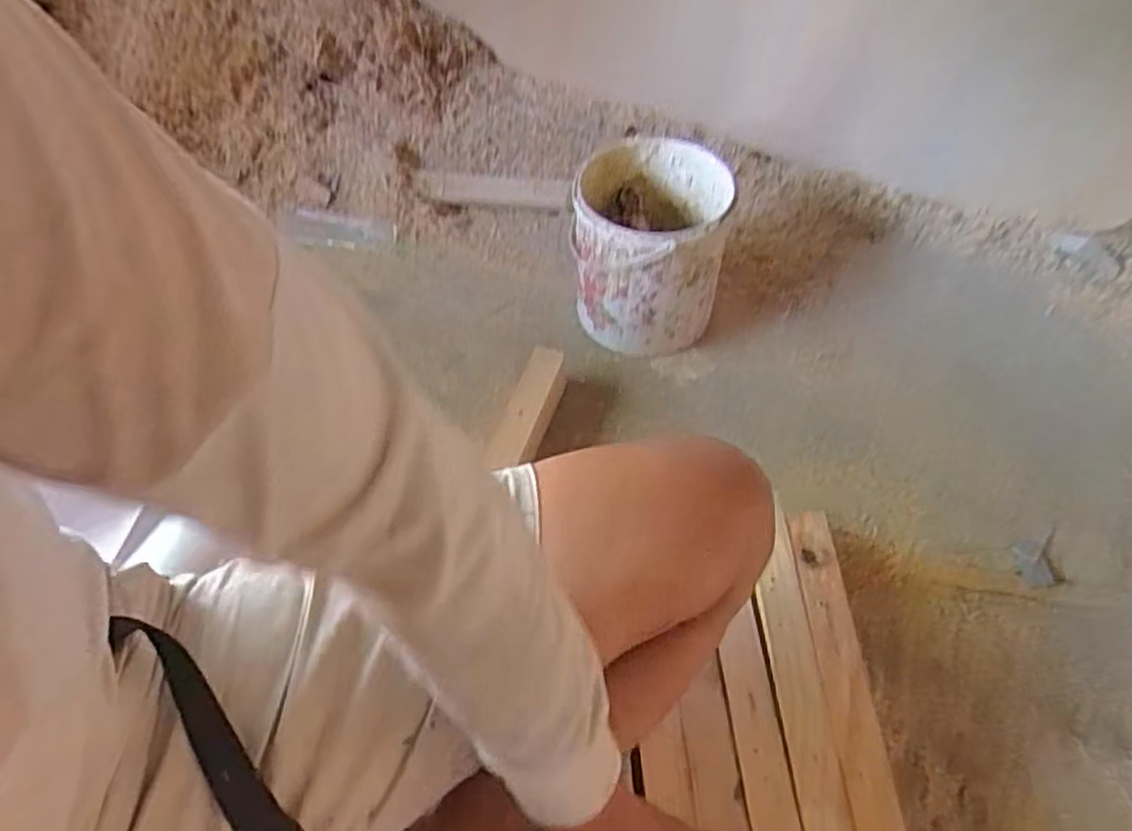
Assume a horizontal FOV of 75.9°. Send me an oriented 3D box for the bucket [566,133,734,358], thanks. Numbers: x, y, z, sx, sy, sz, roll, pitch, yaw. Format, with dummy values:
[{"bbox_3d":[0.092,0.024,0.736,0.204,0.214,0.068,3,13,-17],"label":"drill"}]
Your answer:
[{"bbox_3d":[0.098,-0.195,0.869,0.167,0.186,0.183,-1,53,1],"label":"bucket"}]

